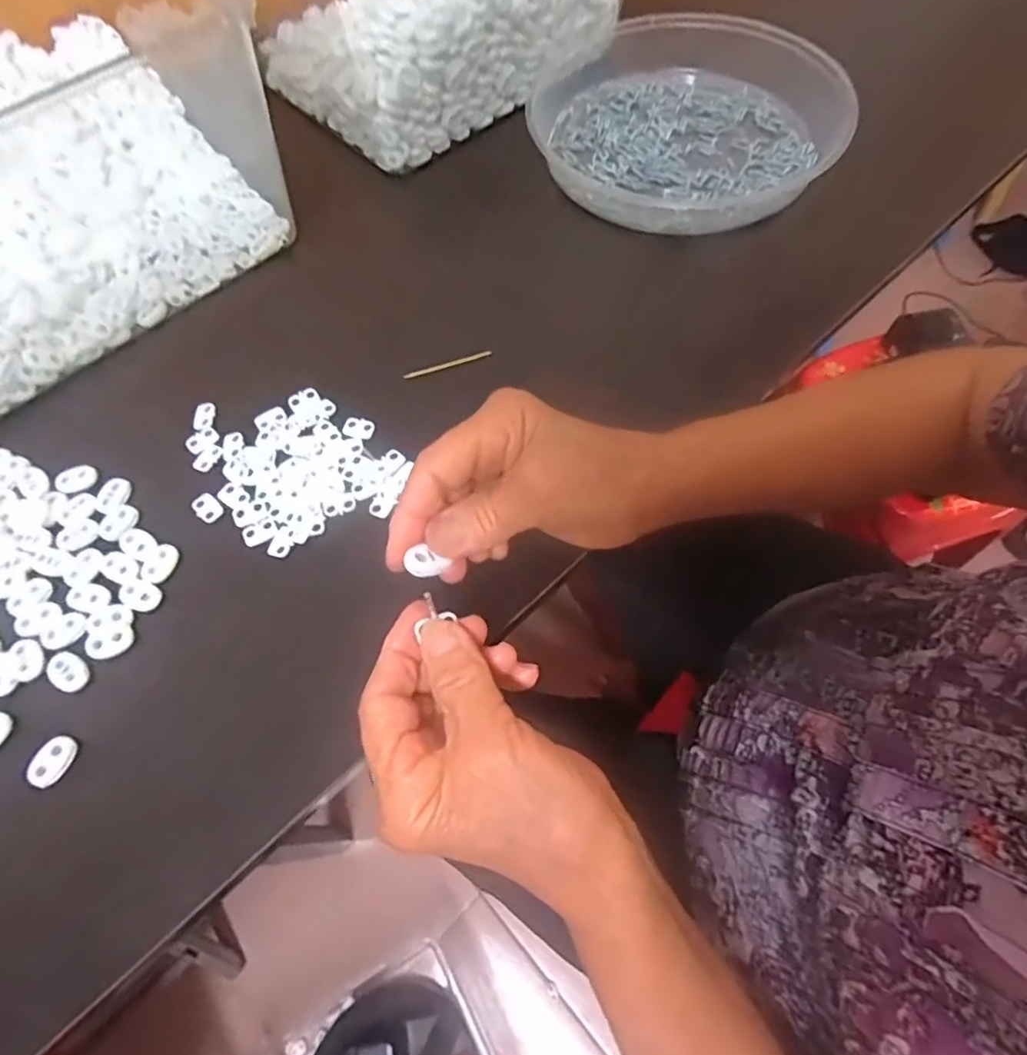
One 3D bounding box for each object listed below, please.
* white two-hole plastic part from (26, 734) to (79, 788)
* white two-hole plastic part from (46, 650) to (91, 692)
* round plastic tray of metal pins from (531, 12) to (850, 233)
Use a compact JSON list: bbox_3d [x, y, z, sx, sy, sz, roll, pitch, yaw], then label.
[{"bbox_3d":[-0.219,0.111,0.282,0.016,0.006,0.022,16,66,10],"label":"white two-hole plastic part"},{"bbox_3d":[-0.226,0.073,0.302,0.023,0.004,0.015,38,71,18],"label":"white two-hole plastic part"},{"bbox_3d":[0.131,-0.315,0.456,0.226,0.041,0.211,-1,64,2],"label":"round plastic tray of metal pins"}]

